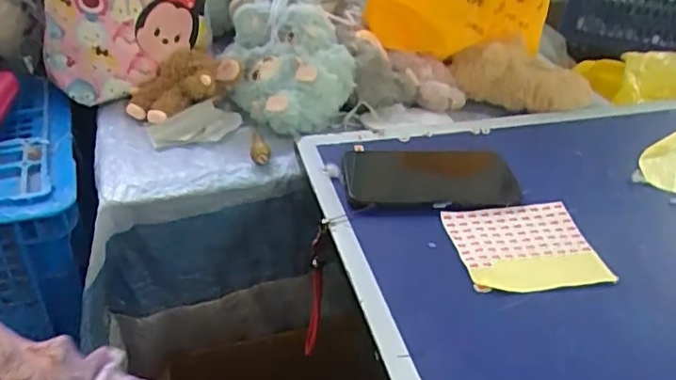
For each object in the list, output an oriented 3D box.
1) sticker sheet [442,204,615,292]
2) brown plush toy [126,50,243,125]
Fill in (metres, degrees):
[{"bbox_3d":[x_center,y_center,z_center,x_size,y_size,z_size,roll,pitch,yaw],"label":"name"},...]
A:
[{"bbox_3d":[0.163,0.050,0.512,0.124,0.009,0.096,-3,44,-11],"label":"sticker sheet"},{"bbox_3d":[-0.184,-0.124,0.686,0.127,0.055,0.078,-23,45,-32],"label":"brown plush toy"}]

